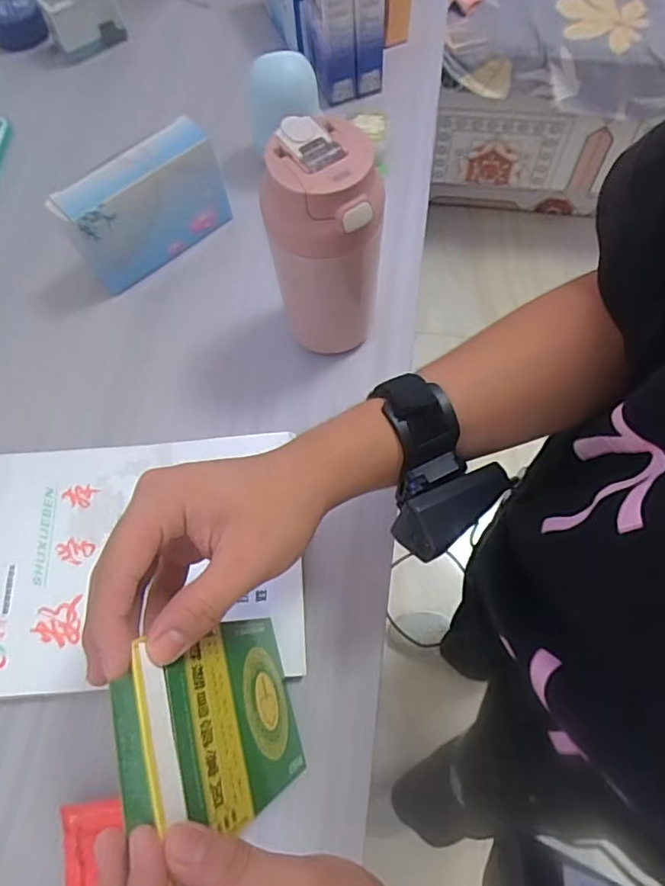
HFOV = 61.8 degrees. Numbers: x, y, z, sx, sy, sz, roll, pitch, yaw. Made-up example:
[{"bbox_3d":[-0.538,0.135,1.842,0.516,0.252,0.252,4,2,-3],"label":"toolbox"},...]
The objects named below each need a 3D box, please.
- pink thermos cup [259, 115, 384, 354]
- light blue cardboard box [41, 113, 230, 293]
[{"bbox_3d":[-0.007,-0.136,0.405,0.076,0.161,0.067,-3,66,1],"label":"pink thermos cup"},{"bbox_3d":[-0.163,-0.210,0.493,0.153,0.089,0.041,-38,70,-13],"label":"light blue cardboard box"}]

